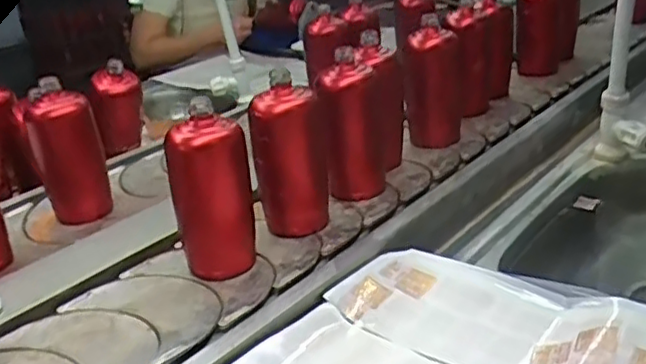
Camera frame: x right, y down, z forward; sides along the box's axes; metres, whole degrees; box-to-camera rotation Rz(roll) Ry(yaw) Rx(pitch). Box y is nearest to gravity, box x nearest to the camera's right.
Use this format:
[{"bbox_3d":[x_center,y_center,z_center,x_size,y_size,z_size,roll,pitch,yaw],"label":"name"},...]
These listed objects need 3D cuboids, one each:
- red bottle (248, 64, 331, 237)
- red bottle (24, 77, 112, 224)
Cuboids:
[{"bbox_3d":[-0.040,-0.032,0.802,0.079,0.179,0.064,7,28,24],"label":"red bottle"},{"bbox_3d":[-0.346,-0.039,0.896,0.064,0.188,0.072,18,35,41],"label":"red bottle"}]

